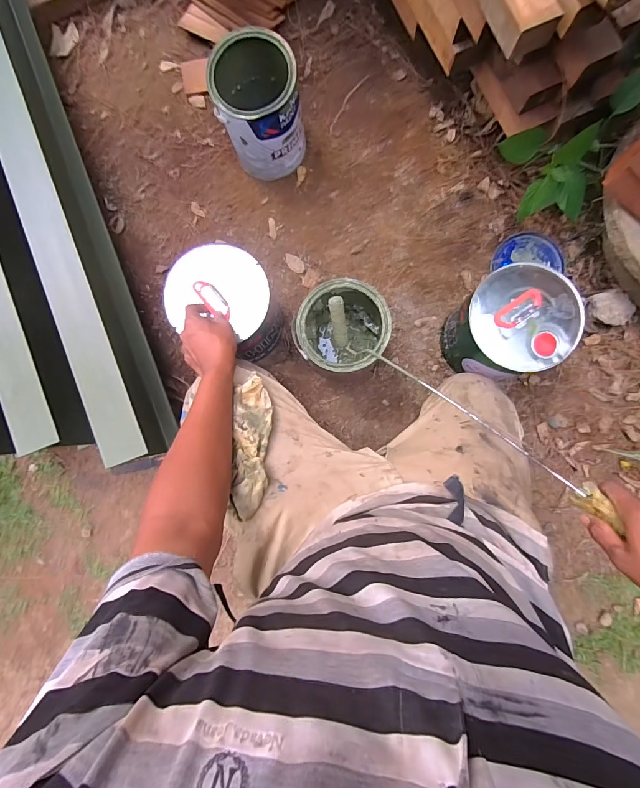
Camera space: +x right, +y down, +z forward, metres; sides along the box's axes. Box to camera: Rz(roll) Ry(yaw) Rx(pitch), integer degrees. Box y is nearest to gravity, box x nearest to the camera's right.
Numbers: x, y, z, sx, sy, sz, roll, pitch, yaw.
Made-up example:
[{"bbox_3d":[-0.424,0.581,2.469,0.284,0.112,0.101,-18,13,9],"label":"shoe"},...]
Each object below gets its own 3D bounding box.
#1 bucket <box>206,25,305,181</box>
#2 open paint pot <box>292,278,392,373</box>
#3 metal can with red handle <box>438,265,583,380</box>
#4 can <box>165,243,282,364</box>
[{"bbox_3d":[-0.130,-0.618,0.792,0.169,0.204,0.186,-13,87,1],"label":"bucket"},{"bbox_3d":[0.046,-0.117,0.758,0.165,0.206,0.168,0,85,2],"label":"open paint pot"},{"bbox_3d":[0.370,-0.130,0.739,0.190,0.210,0.186,0,85,2],"label":"metal can with red handle"},{"bbox_3d":[-0.180,-0.177,0.753,0.185,0.198,0.165,22,86,4],"label":"can"}]

